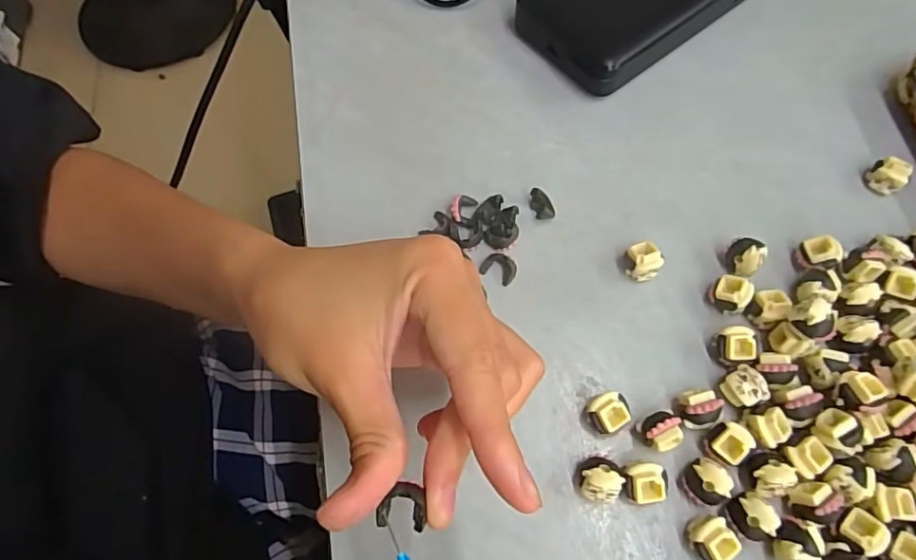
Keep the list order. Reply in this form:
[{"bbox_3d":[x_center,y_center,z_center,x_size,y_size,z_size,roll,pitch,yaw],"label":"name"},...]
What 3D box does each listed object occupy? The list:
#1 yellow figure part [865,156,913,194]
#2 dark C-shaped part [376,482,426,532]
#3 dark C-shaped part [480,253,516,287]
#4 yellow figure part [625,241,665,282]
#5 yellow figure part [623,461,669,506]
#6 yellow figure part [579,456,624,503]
[{"bbox_3d":[0.205,-0.050,0.262,0.012,0.015,0.015,-34,69,-13],"label":"yellow figure part"},{"bbox_3d":[-0.017,0.067,0.162,0.014,0.007,0.013,-1,66,1],"label":"dark C-shaped part"},{"bbox_3d":[0.019,-0.006,0.254,0.016,0.006,0.011,30,70,14],"label":"dark C-shaped part"},{"bbox_3d":[0.083,-0.008,0.248,0.015,0.014,0.012,32,71,15],"label":"yellow figure part"},{"bbox_3d":[0.071,0.078,0.212,0.015,0.014,0.015,-5,66,-1],"label":"yellow figure part"},{"bbox_3d":[0.054,0.078,0.213,0.016,0.014,0.016,1,66,2],"label":"yellow figure part"}]

